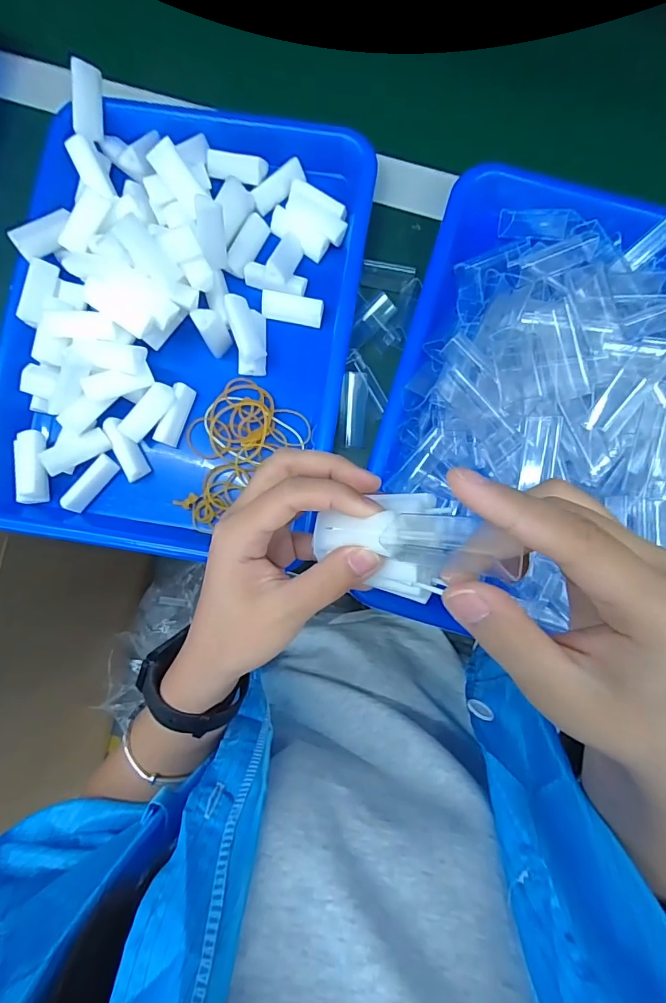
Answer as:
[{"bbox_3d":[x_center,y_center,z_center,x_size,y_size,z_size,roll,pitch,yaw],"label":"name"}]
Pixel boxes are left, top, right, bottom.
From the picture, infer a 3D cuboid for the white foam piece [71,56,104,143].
[{"bbox_3d":[-0.181,-0.295,0.337,0.014,0.017,0.050,4,99,2],"label":"white foam piece"}]

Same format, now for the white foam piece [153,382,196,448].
[{"bbox_3d":[-0.117,-0.064,0.338,0.016,0.017,0.045,20,85,3],"label":"white foam piece"}]

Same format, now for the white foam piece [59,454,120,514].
[{"bbox_3d":[-0.178,-0.013,0.335,0.013,0.014,0.046,42,87,5],"label":"white foam piece"}]

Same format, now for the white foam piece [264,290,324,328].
[{"bbox_3d":[-0.031,-0.145,0.346,0.046,0.019,0.016,9,85,2],"label":"white foam piece"}]

